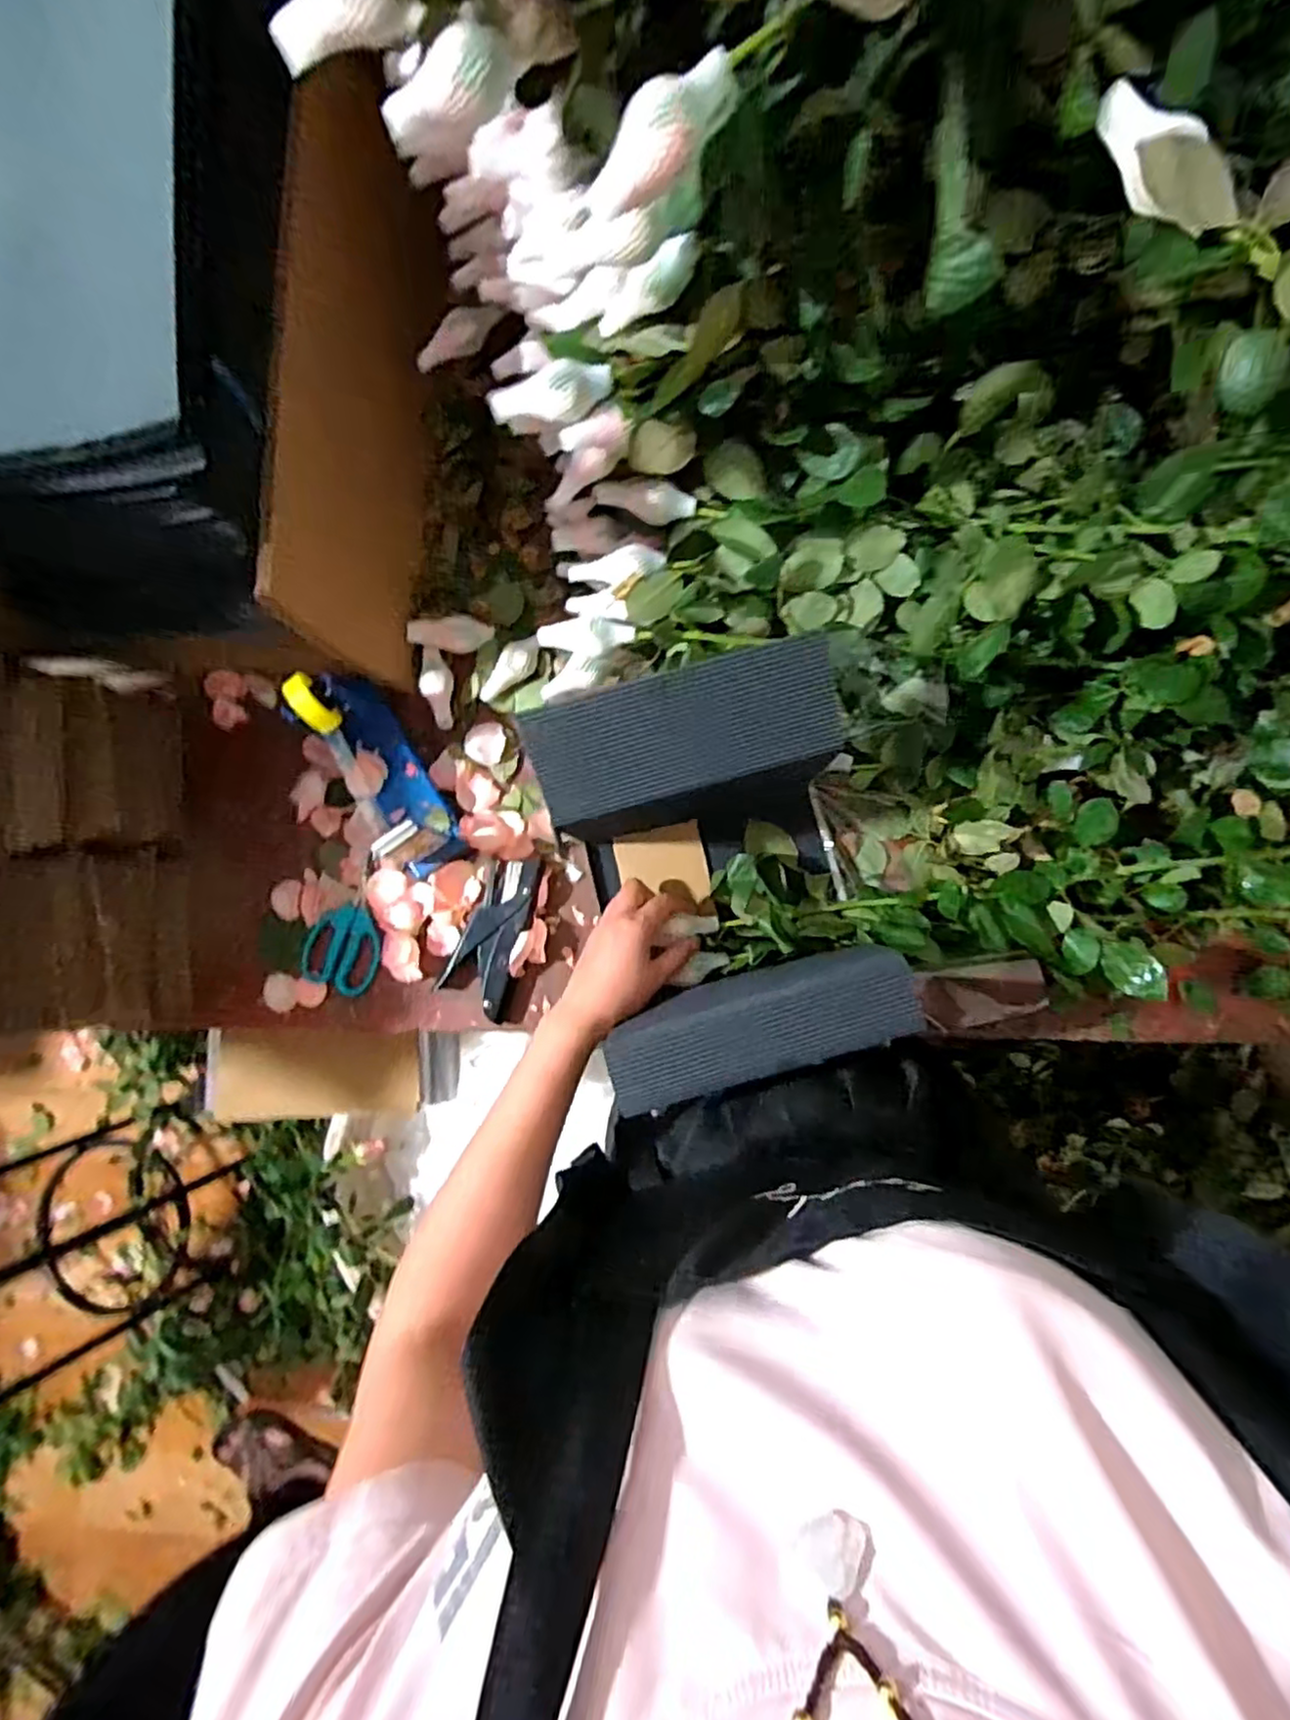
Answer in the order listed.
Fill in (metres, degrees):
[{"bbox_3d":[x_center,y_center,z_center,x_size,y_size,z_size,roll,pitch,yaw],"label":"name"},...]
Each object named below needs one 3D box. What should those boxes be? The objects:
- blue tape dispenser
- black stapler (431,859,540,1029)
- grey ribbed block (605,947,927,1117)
[{"bbox_3d":[-0.242,-0.075,0.623,0.069,0.130,0.180,-31,82,1],"label":"blue tape dispenser"},{"bbox_3d":[-0.148,0.071,0.668,0.071,0.025,0.151,17,86,6],"label":"black stapler"},{"bbox_3d":[0.081,0.113,0.477,0.212,0.030,0.068,-17,83,3],"label":"grey ribbed block"}]

